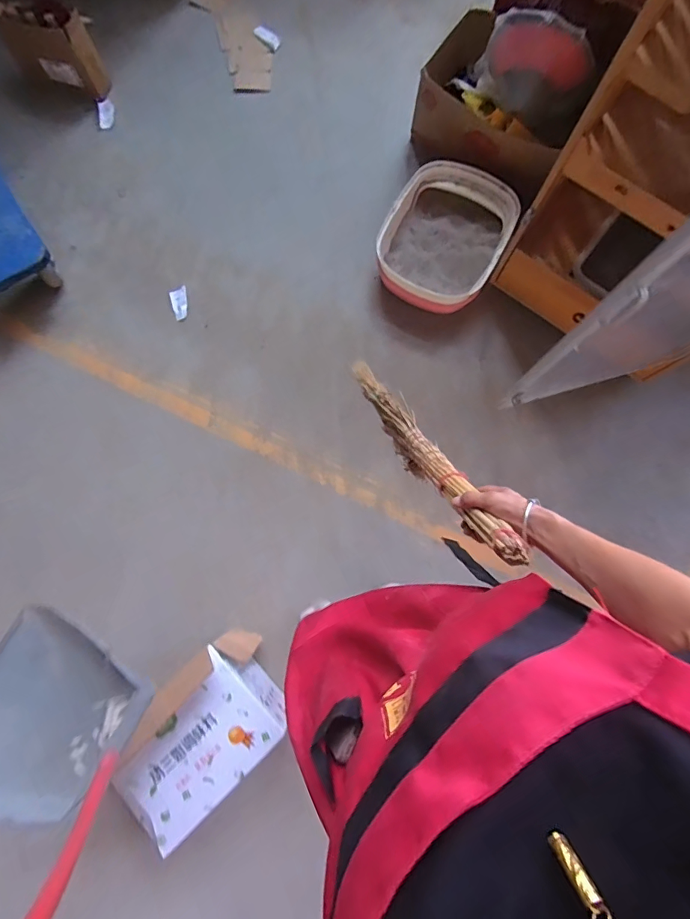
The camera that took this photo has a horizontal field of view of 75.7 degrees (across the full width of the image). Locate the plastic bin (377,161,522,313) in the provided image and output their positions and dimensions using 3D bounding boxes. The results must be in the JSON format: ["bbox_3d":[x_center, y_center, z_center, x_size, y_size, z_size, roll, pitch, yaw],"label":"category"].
[{"bbox_3d":[0.336,-0.764,1.536,0.408,0.134,0.496,28,79,5],"label":"plastic bin"}]

